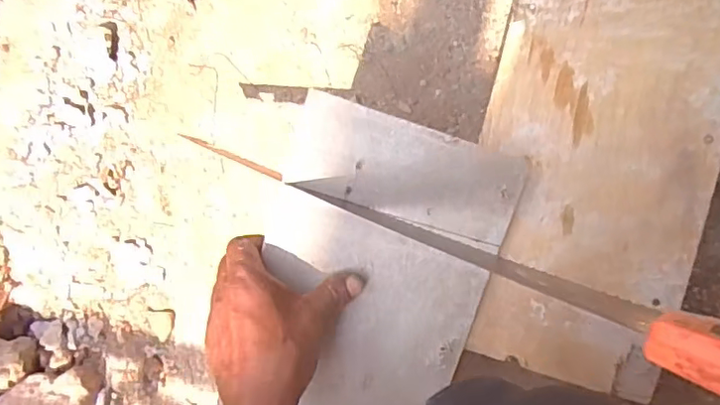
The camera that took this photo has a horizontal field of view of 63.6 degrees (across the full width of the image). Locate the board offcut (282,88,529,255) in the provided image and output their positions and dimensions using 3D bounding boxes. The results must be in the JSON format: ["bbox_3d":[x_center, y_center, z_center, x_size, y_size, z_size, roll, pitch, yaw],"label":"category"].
[{"bbox_3d":[0.038,-0.023,0.434,0.178,0.005,0.072,19,97,-12],"label":"board offcut"}]

